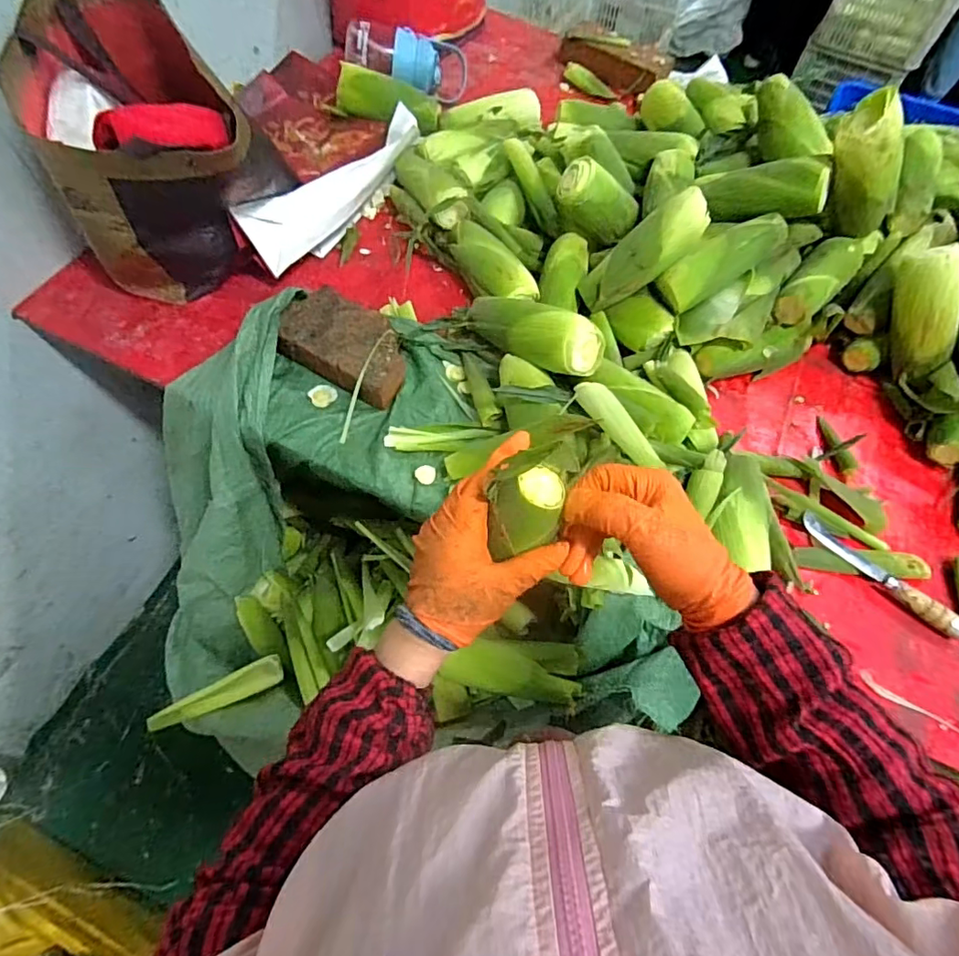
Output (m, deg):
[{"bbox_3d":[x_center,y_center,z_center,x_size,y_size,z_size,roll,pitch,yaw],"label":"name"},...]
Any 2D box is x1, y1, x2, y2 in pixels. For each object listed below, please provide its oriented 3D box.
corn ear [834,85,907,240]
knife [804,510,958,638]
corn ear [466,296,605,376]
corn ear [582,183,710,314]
[{"bbox_3d":[0.508,-0.396,0.701,0.074,0.183,0.072,7,58,36],"label":"corn ear"},{"bbox_3d":[0.473,0.113,0.630,0.198,0.021,0.025,41,69,18],"label":"knife"},{"bbox_3d":[0.060,-0.192,0.695,0.191,0.079,0.061,26,64,27],"label":"corn ear"},{"bbox_3d":[0.225,-0.305,0.733,0.192,0.051,0.062,-38,64,22],"label":"corn ear"}]

